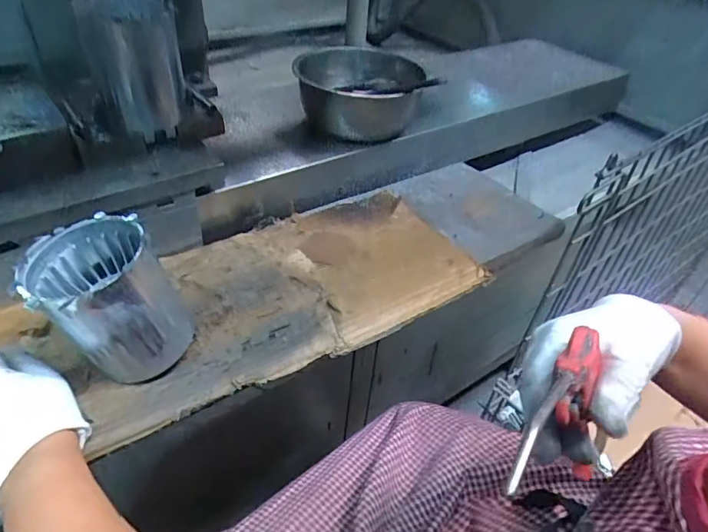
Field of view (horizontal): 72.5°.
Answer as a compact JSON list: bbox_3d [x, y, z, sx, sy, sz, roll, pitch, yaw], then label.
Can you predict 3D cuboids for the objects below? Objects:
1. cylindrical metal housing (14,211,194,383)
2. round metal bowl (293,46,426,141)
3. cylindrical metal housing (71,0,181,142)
[{"bbox_3d":[-0.203,0.034,0.403,0.093,0.122,0.086,2,41,-1],"label":"cylindrical metal housing"},{"bbox_3d":[0.006,-0.248,0.704,0.169,0.091,0.176,3,41,-3],"label":"round metal bowl"},{"bbox_3d":[-0.233,-0.214,0.520,0.088,0.133,0.087,-17,45,-22],"label":"cylindrical metal housing"}]

